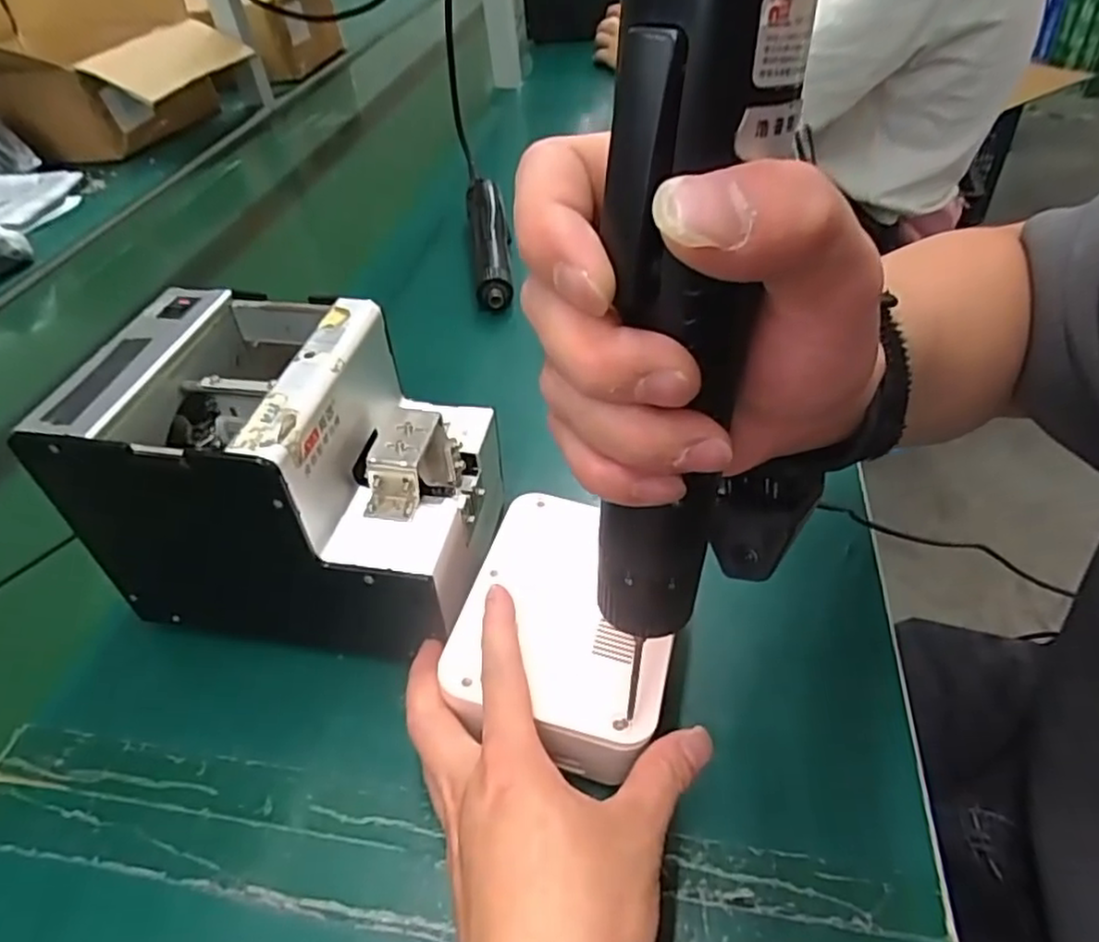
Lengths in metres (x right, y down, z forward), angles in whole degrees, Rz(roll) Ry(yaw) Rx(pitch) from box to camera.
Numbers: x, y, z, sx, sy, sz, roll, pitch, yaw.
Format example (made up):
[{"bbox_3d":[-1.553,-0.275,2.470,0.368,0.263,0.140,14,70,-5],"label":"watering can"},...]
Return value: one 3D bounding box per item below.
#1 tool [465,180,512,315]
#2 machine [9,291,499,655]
[{"bbox_3d":[-0.058,-0.226,0.682,0.039,0.046,0.203,-9,43,-1],"label":"tool"},{"bbox_3d":[-0.127,-0.001,0.370,0.173,0.148,0.123,2,44,11],"label":"machine"}]

